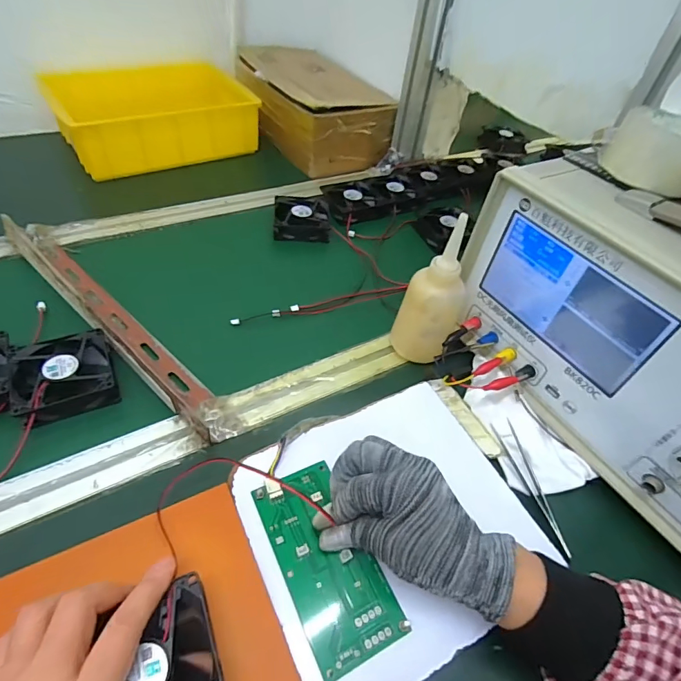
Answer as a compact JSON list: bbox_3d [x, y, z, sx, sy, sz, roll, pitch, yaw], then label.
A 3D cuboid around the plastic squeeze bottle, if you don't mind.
[{"bbox_3d":[0.095,-0.050,0.434,0.065,0.133,0.067,19,47,11],"label":"plastic squeeze bottle"}]

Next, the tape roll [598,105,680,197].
[{"bbox_3d":[0.276,-0.164,0.374,0.079,0.046,0.085,35,52,24],"label":"tape roll"}]

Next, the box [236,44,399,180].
[{"bbox_3d":[-0.054,-0.428,0.785,0.190,0.102,0.286,-18,51,-23],"label":"box"}]

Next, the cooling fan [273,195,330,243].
[{"bbox_3d":[-0.056,-0.177,0.630,0.079,0.032,0.077,1,46,-6],"label":"cooling fan"}]

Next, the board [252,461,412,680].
[{"bbox_3d":[-0.012,0.157,0.316,0.064,0.007,0.134,-20,56,-24],"label":"board"}]

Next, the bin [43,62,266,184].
[{"bbox_3d":[-0.306,-0.370,0.724,0.289,0.101,0.195,-23,53,-26],"label":"bin"}]

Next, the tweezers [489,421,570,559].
[{"bbox_3d":[0.166,0.124,0.381,0.017,0.010,0.121,-5,47,-12],"label":"tweezers"}]

